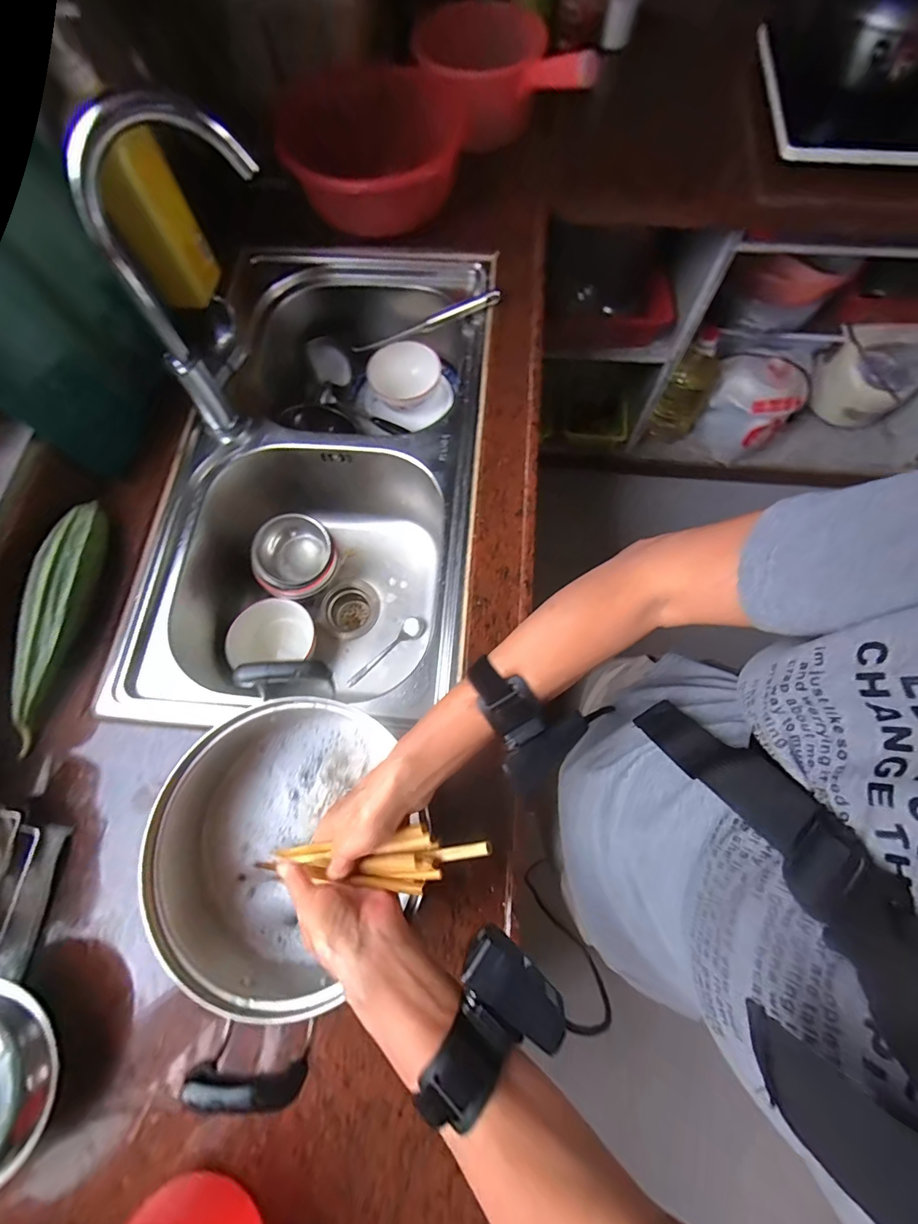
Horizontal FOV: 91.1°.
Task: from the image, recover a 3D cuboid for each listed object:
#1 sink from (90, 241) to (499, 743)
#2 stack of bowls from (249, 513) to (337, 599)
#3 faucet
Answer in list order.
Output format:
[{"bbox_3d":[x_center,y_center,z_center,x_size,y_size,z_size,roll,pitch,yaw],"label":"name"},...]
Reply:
[{"bbox_3d":[-0.192,-0.191,0.723,0.416,0.241,0.737,3,73,3],"label":"sink"},{"bbox_3d":[-0.263,-0.088,0.723,0.119,0.052,0.128,22,87,-20],"label":"stack of bowls"},{"bbox_3d":[-0.291,-0.370,0.524,0.184,0.326,0.067,-36,75,-9],"label":"faucet"}]

